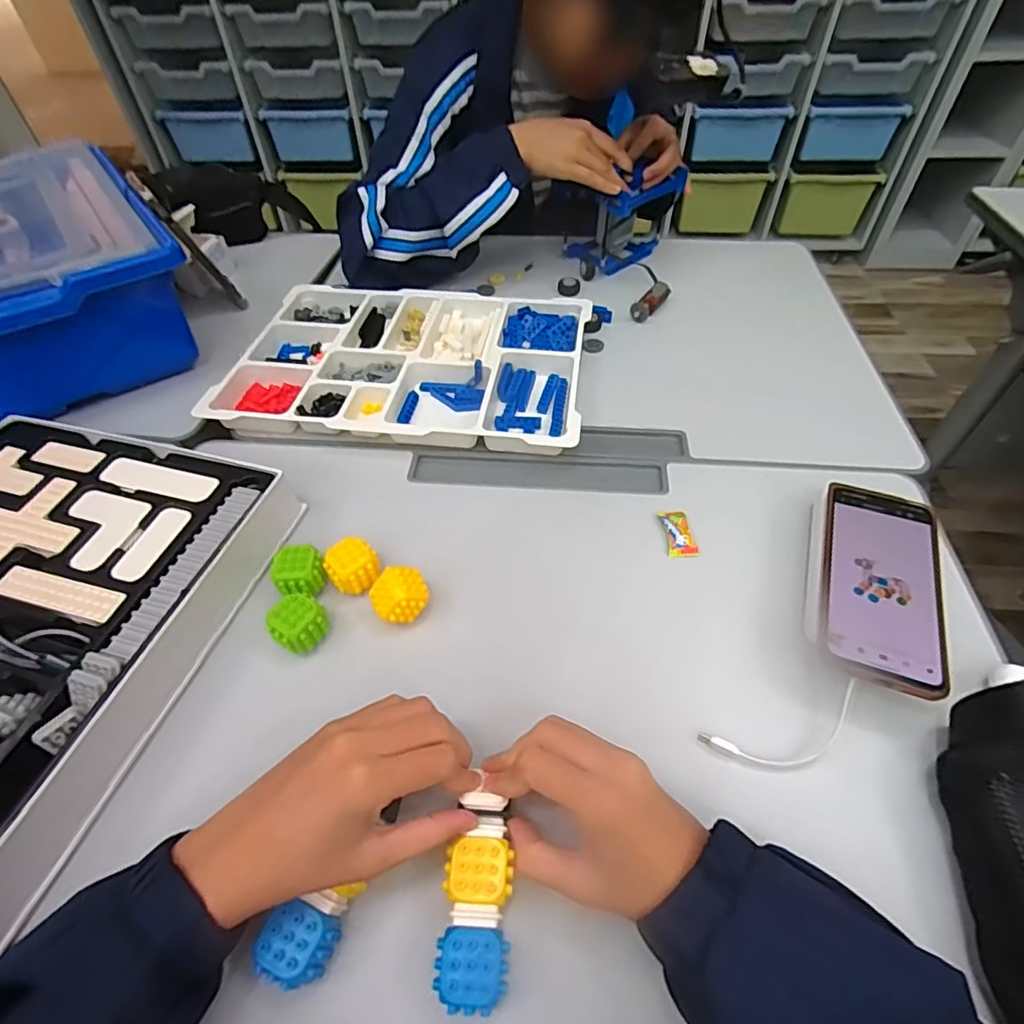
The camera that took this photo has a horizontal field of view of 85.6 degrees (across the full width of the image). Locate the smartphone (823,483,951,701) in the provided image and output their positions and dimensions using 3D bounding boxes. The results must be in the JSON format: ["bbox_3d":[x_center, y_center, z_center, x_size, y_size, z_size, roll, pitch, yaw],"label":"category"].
[{"bbox_3d":[0.267,0.047,0.397,0.077,0.007,0.164,17,55,13],"label":"smartphone"}]

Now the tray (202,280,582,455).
[{"bbox_3d":[-0.108,-0.171,0.622,0.372,0.034,0.264,6,50,7],"label":"tray"}]

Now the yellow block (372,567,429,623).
[{"bbox_3d":[-0.083,0.066,0.419,0.040,0.042,0.032,-20,52,-15],"label":"yellow block"}]

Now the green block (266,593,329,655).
[{"bbox_3d":[-0.155,0.083,0.404,0.029,0.039,0.036,27,56,22],"label":"green block"}]

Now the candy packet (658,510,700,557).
[{"bbox_3d":[0.141,0.016,0.469,0.023,0.009,0.047,-4,50,-1],"label":"candy packet"}]

